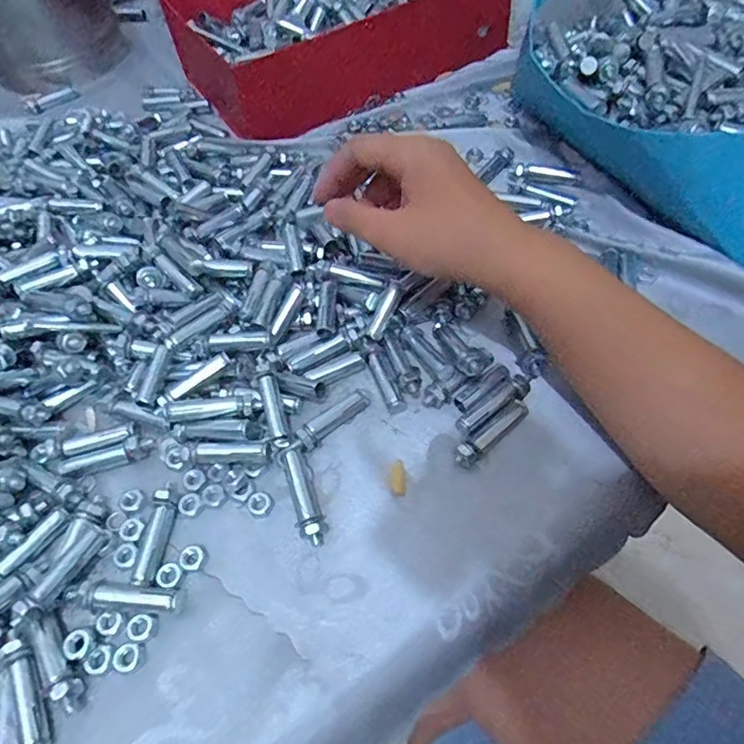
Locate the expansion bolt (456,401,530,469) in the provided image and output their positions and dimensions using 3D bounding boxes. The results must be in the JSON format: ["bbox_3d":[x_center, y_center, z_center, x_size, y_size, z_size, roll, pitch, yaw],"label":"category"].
[{"bbox_3d":[0.069,0.035,0.309,0.055,0.011,0.011,-37,62,-19],"label":"expansion bolt"}]

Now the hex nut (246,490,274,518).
[{"bbox_3d":[-0.063,0.073,0.302,0.015,0.006,0.014,37,66,25],"label":"hex nut"}]

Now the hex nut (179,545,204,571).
[{"bbox_3d":[-0.096,0.099,0.286,0.012,0.005,0.013,6,57,8],"label":"hex nut"}]

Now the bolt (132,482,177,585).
[{"bbox_3d":[-0.117,0.087,0.291,0.012,0.010,0.053,3,57,6],"label":"bolt"}]

